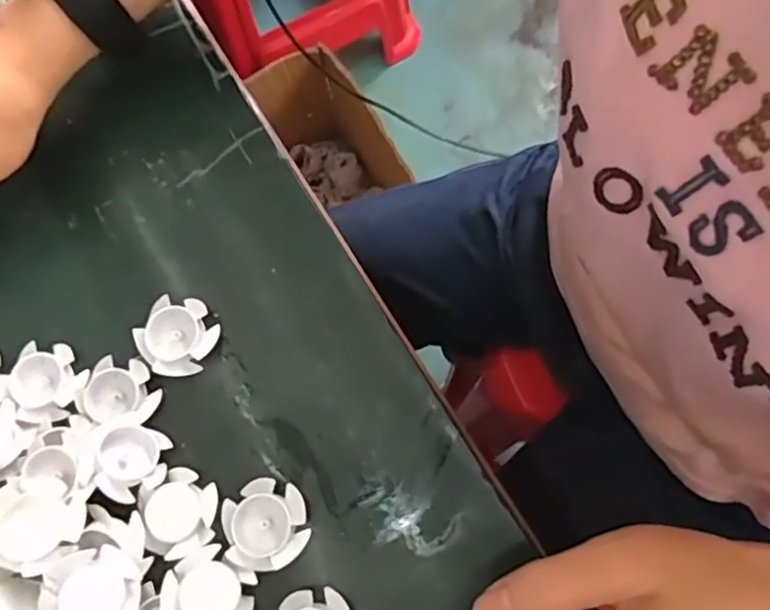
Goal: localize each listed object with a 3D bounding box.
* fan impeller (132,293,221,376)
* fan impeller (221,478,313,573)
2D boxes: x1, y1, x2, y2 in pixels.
[{"bbox_3d":[-0.107,0.016,0.342,0.037,0.010,0.040,-1,74,4],"label":"fan impeller"},{"bbox_3d":[-0.057,0.104,0.314,0.039,0.009,0.040,-1,74,4],"label":"fan impeller"}]

